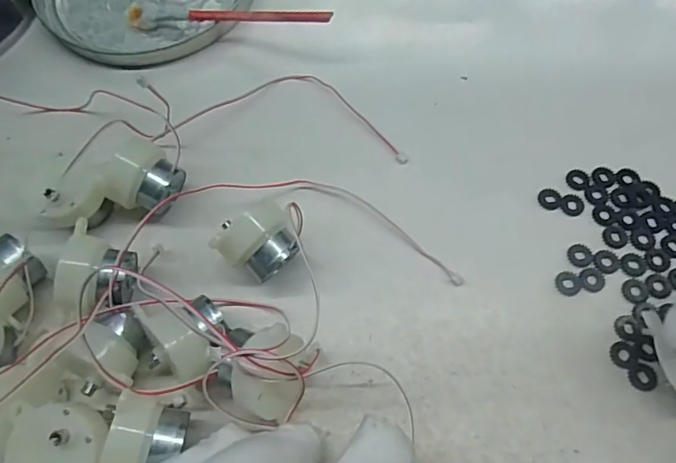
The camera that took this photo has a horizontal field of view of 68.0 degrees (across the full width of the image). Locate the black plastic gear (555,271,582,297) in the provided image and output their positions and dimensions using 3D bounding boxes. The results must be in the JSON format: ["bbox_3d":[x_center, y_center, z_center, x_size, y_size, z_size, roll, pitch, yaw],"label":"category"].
[{"bbox_3d":[0.100,0.022,0.217,0.011,0.004,0.011,-9,67,0],"label":"black plastic gear"}]

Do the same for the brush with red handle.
[{"bbox_3d":[-0.061,-0.114,0.267,0.123,0.009,0.008,8,67,20],"label":"brush with red handle"}]

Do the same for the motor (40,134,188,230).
[{"bbox_3d":[-0.098,-0.016,0.226,0.032,0.033,0.054,40,74,18],"label":"motor"}]

